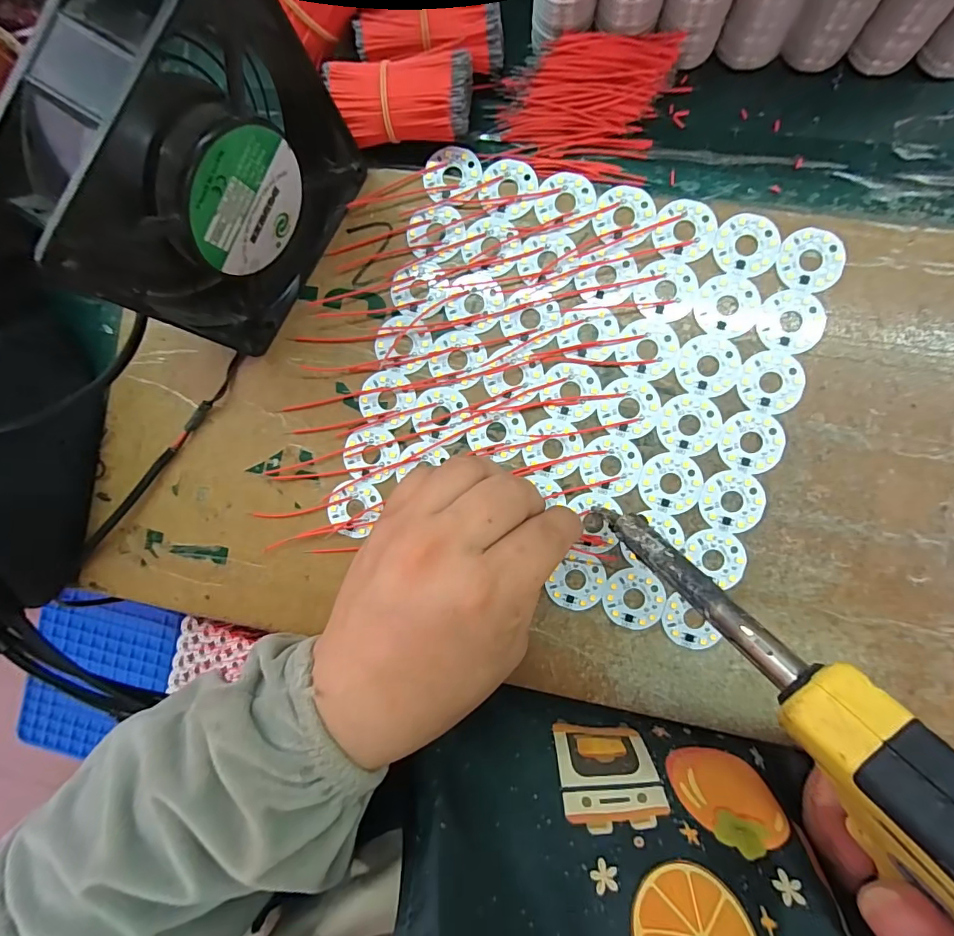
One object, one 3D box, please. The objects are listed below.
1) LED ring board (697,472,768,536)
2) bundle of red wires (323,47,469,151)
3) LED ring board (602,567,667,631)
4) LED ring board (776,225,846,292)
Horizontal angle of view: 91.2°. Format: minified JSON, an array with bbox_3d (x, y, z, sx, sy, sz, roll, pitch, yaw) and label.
[{"bbox_3d":[0.127,0.017,0.231,0.030,0.004,0.030,-7,90,6],"label":"LED ring board"},{"bbox_3d":[-0.036,-0.178,0.234,0.068,0.031,0.031,-2,90,6],"label":"bundle of red wires"},{"bbox_3d":[0.080,0.067,0.237,0.030,0.004,0.031,-4,90,6],"label":"LED ring board"},{"bbox_3d":[0.162,-0.102,0.226,0.030,0.004,0.031,15,92,6],"label":"LED ring board"}]

